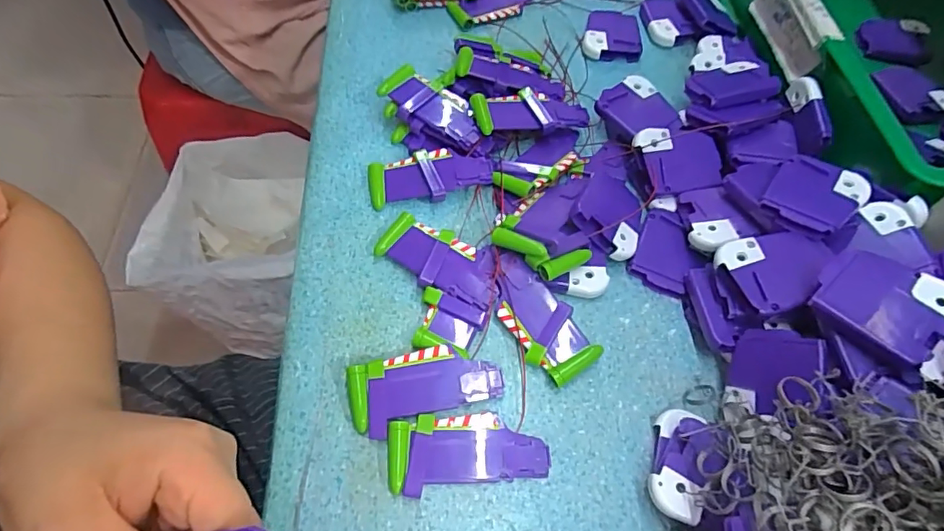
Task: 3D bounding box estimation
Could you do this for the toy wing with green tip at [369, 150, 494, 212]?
[{"bbox_3d":[-0.031,-0.067,0.389,0.091,0.009,0.038,-10,75,6],"label":"toy wing with green tip"}]

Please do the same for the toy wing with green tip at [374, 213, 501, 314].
[{"bbox_3d":[-0.021,-0.002,0.358,0.091,0.012,0.040,33,64,15],"label":"toy wing with green tip"}]

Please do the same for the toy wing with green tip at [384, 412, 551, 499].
[{"bbox_3d":[-0.002,0.106,0.300,0.089,0.011,0.039,-4,60,-5],"label":"toy wing with green tip"}]

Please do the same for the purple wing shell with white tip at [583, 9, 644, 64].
[{"bbox_3d":[0.132,-0.219,0.487,0.052,0.014,0.071,14,60,5],"label":"purple wing shell with white tip"}]

